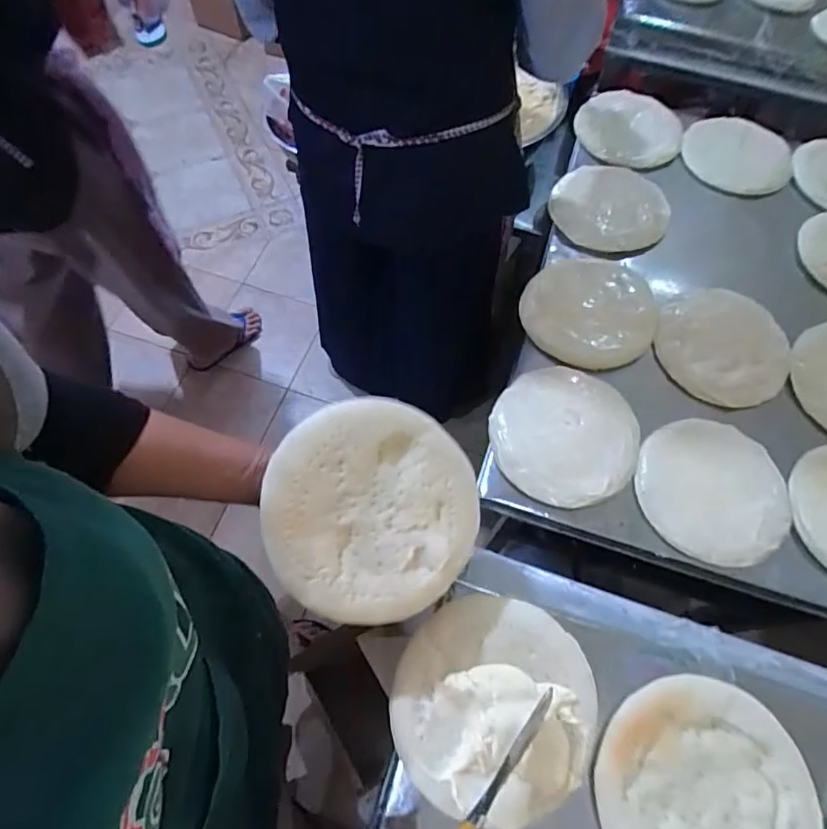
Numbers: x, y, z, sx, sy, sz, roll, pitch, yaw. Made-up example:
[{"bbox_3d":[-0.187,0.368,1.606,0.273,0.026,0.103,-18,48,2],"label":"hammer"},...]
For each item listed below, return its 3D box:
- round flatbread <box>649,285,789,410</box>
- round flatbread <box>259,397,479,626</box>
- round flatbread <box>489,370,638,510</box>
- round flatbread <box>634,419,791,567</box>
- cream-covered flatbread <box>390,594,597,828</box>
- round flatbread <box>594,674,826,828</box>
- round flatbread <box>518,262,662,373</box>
[{"bbox_3d":[0.466,-0.104,0.802,0.189,0.029,0.188,0,61,-1],"label":"round flatbread"},{"bbox_3d":[-0.035,0.087,0.494,0.194,0.016,0.194,3,81,-17],"label":"round flatbread"},{"bbox_3d":[0.213,0.019,0.735,0.193,0.021,0.204,1,64,-1],"label":"round flatbread"},{"bbox_3d":[0.395,0.093,0.706,0.184,0.013,0.193,1,64,-1],"label":"round flatbread"},{"bbox_3d":[0.078,0.283,0.524,0.187,0.035,0.189,1,64,-1],"label":"cream-covered flatbread"},{"bbox_3d":[0.269,0.357,0.492,0.190,0.015,0.195,-1,70,2],"label":"round flatbread"},{"bbox_3d":[0.272,-0.170,0.832,0.199,0.029,0.198,1,64,-1],"label":"round flatbread"}]

